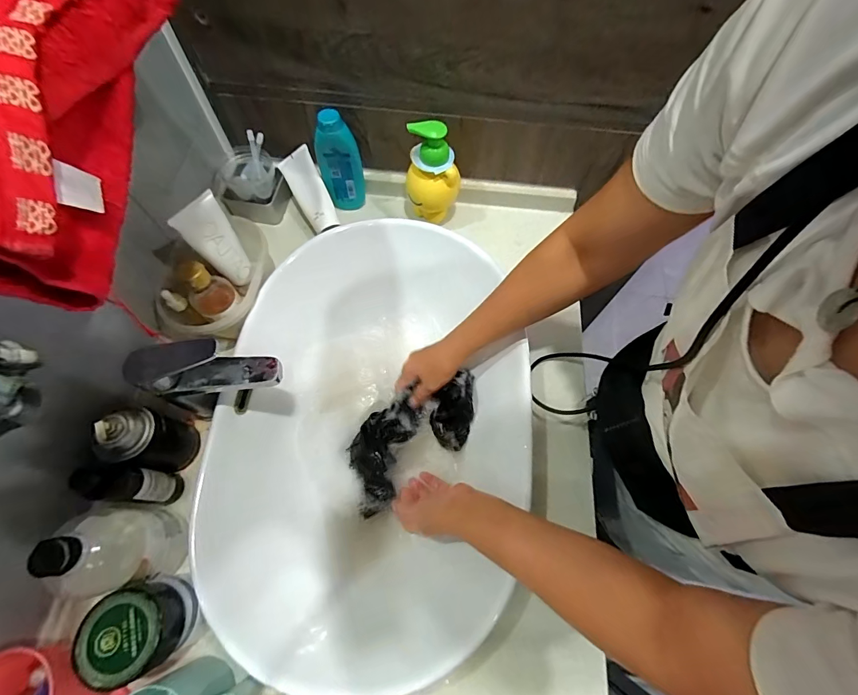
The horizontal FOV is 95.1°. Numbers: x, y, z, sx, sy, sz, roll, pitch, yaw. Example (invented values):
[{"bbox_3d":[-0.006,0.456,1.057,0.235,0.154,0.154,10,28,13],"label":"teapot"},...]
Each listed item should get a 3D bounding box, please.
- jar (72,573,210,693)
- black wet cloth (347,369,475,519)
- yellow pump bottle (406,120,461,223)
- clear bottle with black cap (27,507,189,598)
[{"bbox_3d":[-0.281,0.272,0.382,0.077,0.065,0.077,1,66,-1],"label":"jar"},{"bbox_3d":[-0.023,0.120,0.566,0.226,0.062,0.117,-36,72,-5],"label":"black wet cloth"},{"bbox_3d":[0.007,-0.263,0.605,0.082,0.157,0.066,-2,66,-2],"label":"yellow pump bottle"},{"bbox_3d":[-0.314,0.204,0.404,0.071,0.147,0.077,-5,67,-4],"label":"clear bottle with black cap"}]

